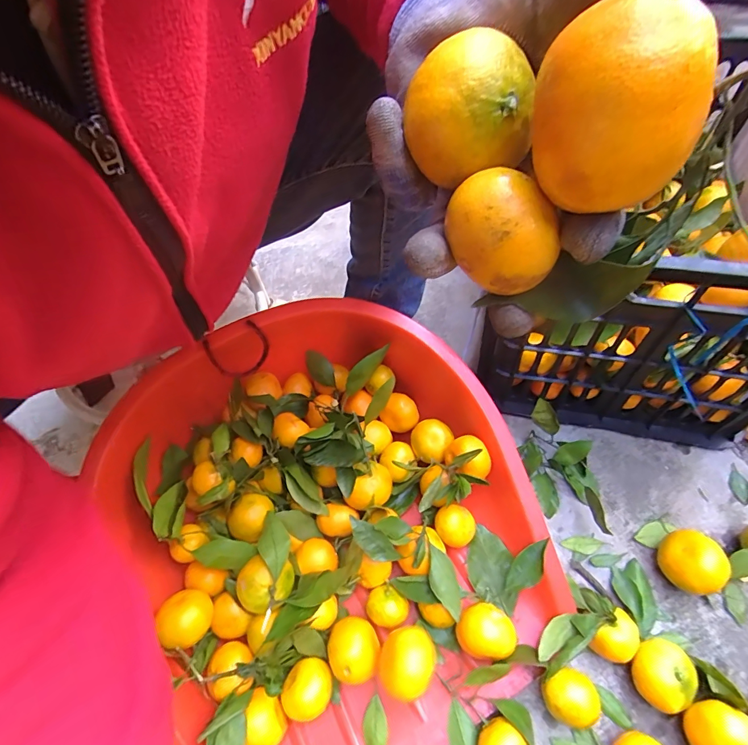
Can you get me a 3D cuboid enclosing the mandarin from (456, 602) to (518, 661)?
[{"bbox_3d":[0.117,0.270,0.436,0.061,0.044,0.051,-1,56,4],"label":"mandarin"}]

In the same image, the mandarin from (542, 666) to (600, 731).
[{"bbox_3d":[0.193,0.320,0.411,0.046,0.041,0.045,-2,56,4],"label":"mandarin"}]

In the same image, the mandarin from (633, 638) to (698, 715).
[{"bbox_3d":[0.282,0.299,0.408,0.053,0.058,0.053,-2,56,4],"label":"mandarin"}]

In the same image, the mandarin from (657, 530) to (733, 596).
[{"bbox_3d":[0.352,0.212,0.460,0.059,0.045,0.064,-11,56,-2],"label":"mandarin"}]

